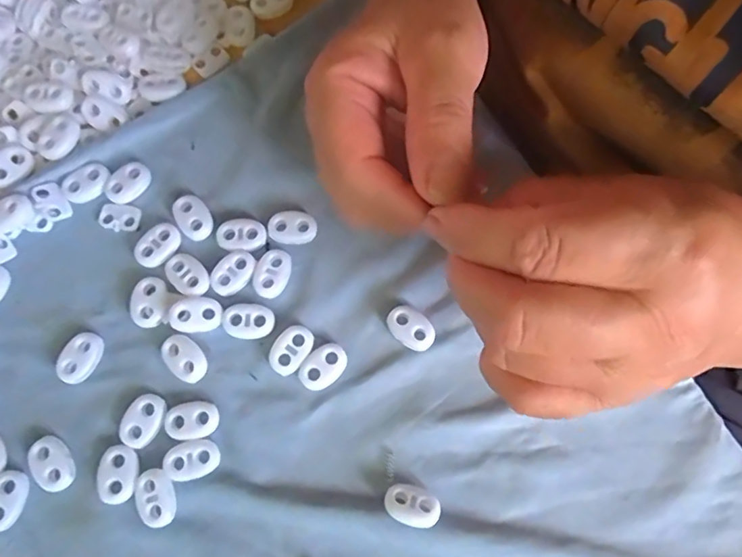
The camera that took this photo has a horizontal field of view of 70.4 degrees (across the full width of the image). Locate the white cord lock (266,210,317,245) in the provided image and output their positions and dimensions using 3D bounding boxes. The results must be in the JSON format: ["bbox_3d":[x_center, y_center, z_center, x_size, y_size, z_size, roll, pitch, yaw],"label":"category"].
[{"bbox_3d":[-0.037,-0.023,0.243,0.022,0.005,0.015,-4,77,-2],"label":"white cord lock"}]

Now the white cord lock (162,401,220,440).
[{"bbox_3d":[-0.075,0.059,0.220,0.022,0.004,0.015,-5,77,-3],"label":"white cord lock"}]

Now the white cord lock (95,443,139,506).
[{"bbox_3d":[-0.103,0.079,0.213,0.015,0.004,0.022,-6,77,-3],"label":"white cord lock"}]

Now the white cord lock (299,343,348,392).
[{"bbox_3d":[-0.020,0.038,0.228,0.015,0.004,0.022,40,79,8],"label":"white cord lock"}]

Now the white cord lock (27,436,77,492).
[{"bbox_3d":[-0.132,0.076,0.216,0.014,0.005,0.023,-32,80,-8],"label":"white cord lock"}]

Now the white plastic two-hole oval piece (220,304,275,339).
[{"bbox_3d":[-0.054,0.019,0.230,0.023,0.004,0.014,-1,77,-2],"label":"white plastic two-hole oval piece"}]

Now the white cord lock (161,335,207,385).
[{"bbox_3d":[-0.080,0.034,0.227,0.022,0.005,0.015,36,78,7],"label":"white cord lock"}]

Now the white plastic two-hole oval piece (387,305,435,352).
[{"bbox_3d":[0.018,0.022,0.233,0.022,0.006,0.015,40,79,8],"label":"white plastic two-hole oval piece"}]

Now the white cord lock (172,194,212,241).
[{"bbox_3d":[-0.082,-0.028,0.244,0.015,0.005,0.022,-34,80,-9],"label":"white cord lock"}]

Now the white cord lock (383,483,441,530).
[{"bbox_3d":[0.017,0.091,0.212,0.022,0.005,0.014,11,77,1],"label":"white cord lock"}]

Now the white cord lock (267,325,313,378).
[{"bbox_3d":[-0.035,0.031,0.229,0.015,0.005,0.022,38,79,7],"label":"white cord lock"}]

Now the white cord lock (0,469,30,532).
[{"bbox_3d":[-0.148,0.089,0.211,0.014,0.005,0.022,11,77,1],"label":"white cord lock"}]

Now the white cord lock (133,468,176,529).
[{"bbox_3d":[-0.087,0.089,0.212,0.016,0.004,0.022,-22,78,-6],"label":"white cord lock"}]

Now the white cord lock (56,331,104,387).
[{"bbox_3d":[-0.126,0.034,0.227,0.015,0.005,0.022,31,78,6],"label":"white cord lock"}]

